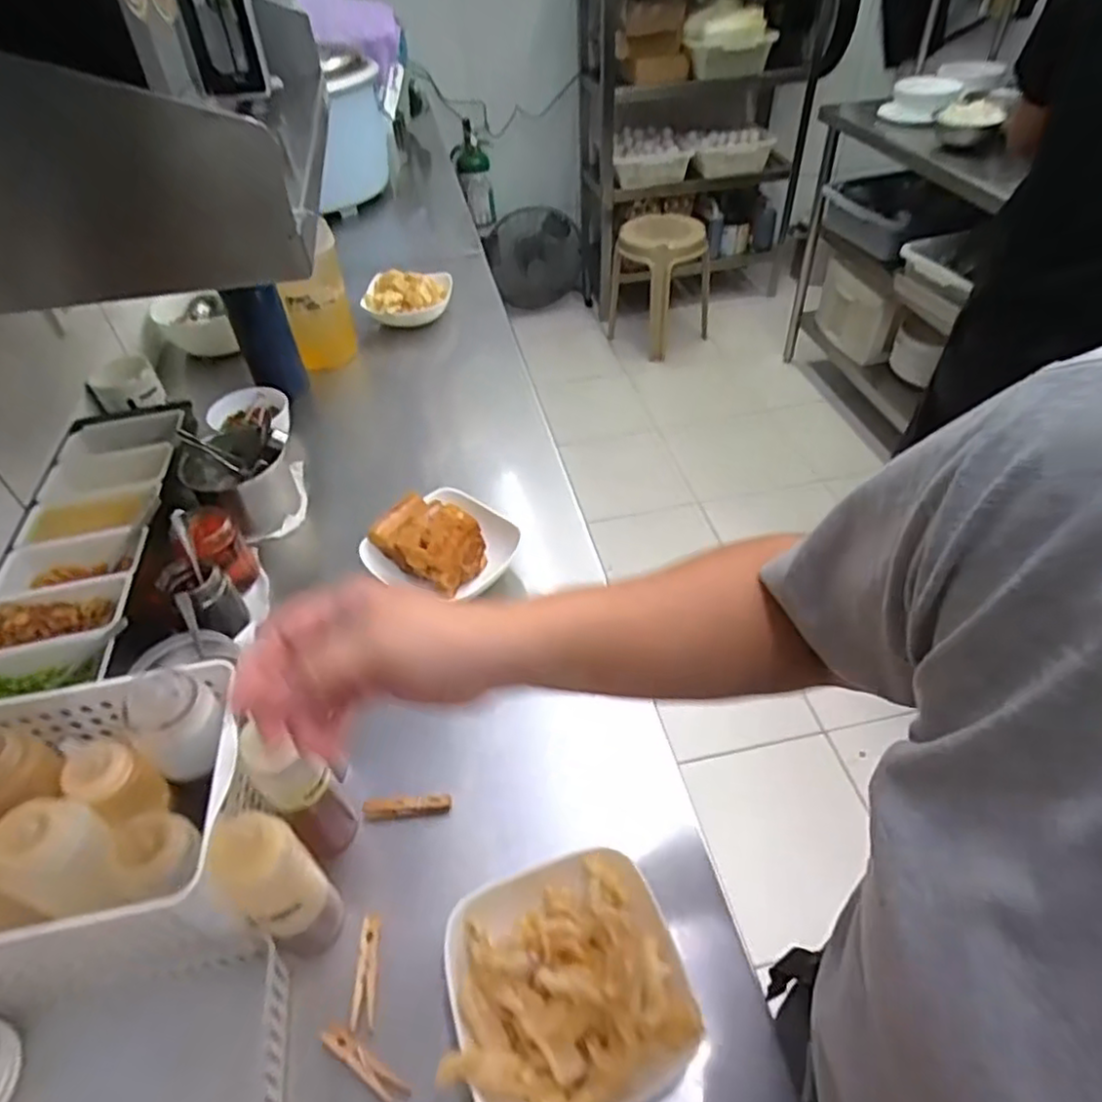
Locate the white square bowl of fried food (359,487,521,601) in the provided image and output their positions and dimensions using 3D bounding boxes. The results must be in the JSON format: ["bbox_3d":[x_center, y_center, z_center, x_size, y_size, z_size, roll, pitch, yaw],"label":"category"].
[{"bbox_3d":[-0.121,-0.007,0.744,0.123,0.065,0.144,25,52,26],"label":"white square bowl of fried food"}]

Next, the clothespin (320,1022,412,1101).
[{"bbox_3d":[-0.125,0.341,0.453,0.074,0.016,0.014,23,51,25],"label":"clothespin"}]

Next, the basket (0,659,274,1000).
[{"bbox_3d":[-0.343,0.180,0.464,0.251,0.204,0.185,-10,45,-5],"label":"basket"}]

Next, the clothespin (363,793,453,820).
[{"bbox_3d":[-0.120,0.214,0.569,0.072,0.010,0.015,-6,45,-2],"label":"clothespin"}]

